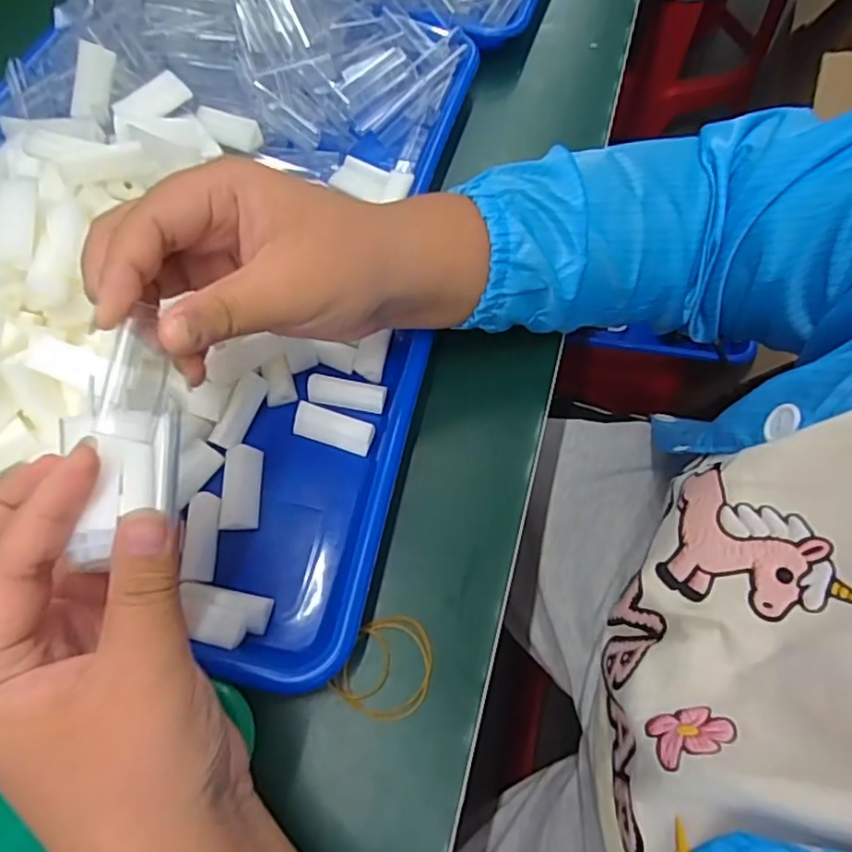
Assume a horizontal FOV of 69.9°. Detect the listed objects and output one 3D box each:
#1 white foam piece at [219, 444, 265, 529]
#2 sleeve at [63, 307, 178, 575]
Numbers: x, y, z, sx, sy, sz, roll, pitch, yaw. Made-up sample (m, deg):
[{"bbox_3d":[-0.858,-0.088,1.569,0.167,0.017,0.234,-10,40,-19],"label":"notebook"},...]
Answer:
[{"bbox_3d":[-0.102,0.034,0.339,0.021,0.011,0.044,1,64,-1],"label":"white foam piece"},{"bbox_3d":[-0.113,0.001,0.230,0.034,0.024,0.097,-1,71,-1],"label":"sleeve"}]

